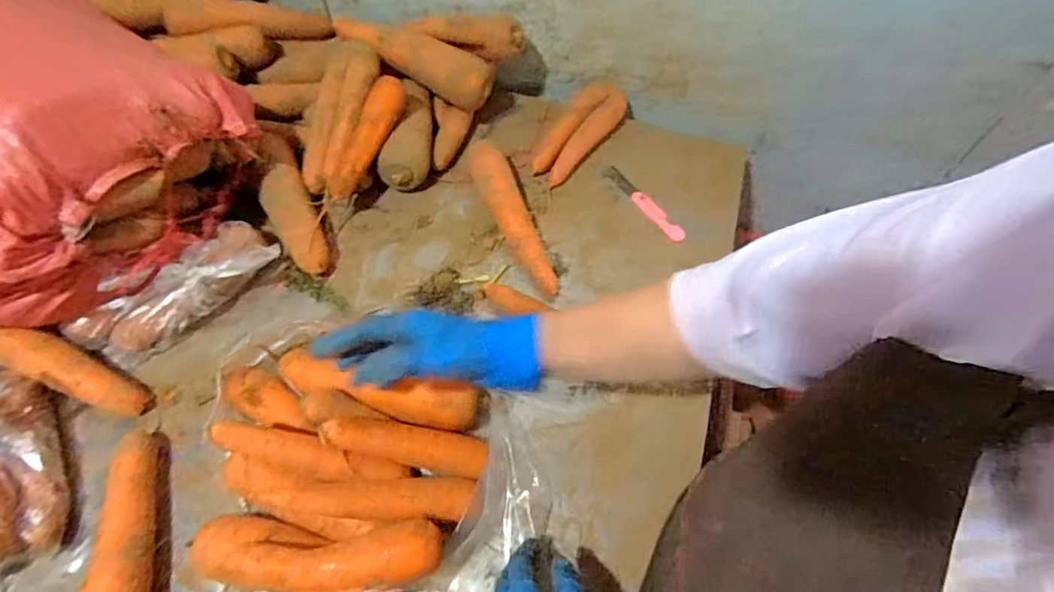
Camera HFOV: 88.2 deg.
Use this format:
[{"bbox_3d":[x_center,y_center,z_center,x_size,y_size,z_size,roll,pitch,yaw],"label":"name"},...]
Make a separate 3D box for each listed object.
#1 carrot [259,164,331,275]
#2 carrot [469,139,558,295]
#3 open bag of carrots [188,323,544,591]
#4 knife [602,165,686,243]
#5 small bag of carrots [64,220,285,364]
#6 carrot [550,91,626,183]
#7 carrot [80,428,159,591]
[{"bbox_3d":[-0.277,-0.087,0.656,0.055,0.056,0.151,-24,62,-16],"label":"carrot"},{"bbox_3d":[-0.018,-0.102,0.669,0.046,0.048,0.219,-21,61,-15],"label":"carrot"},{"bbox_3d":[-0.141,0.149,0.480,0.297,0.089,0.212,10,58,4],"label":"open bag of carrots"},{"bbox_3d":[0.155,-0.124,0.717,0.021,0.015,0.144,-30,64,-19],"label":"knife"},{"bbox_3d":[-0.374,-0.002,0.589,0.074,0.066,0.208,39,64,20],"label":"small bag of carrots"},{"bbox_3d":[0.087,-0.218,0.750,0.029,0.031,0.180,32,62,17],"label":"carrot"},{"bbox_3d":[-0.345,0.212,0.467,0.049,0.047,0.204,-11,59,-9],"label":"carrot"}]

